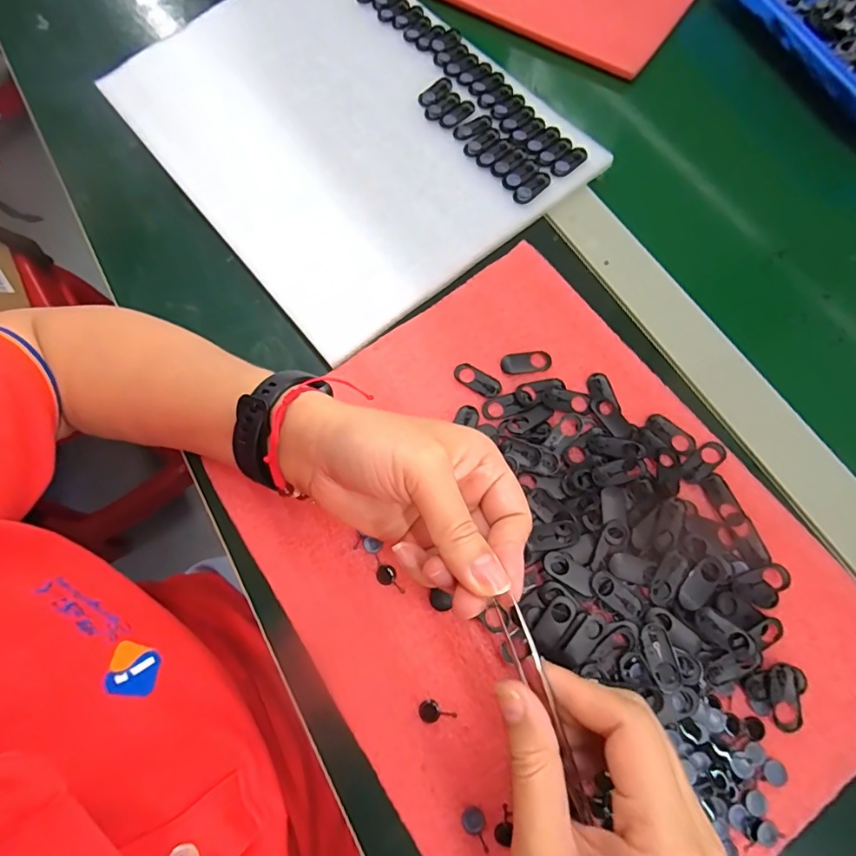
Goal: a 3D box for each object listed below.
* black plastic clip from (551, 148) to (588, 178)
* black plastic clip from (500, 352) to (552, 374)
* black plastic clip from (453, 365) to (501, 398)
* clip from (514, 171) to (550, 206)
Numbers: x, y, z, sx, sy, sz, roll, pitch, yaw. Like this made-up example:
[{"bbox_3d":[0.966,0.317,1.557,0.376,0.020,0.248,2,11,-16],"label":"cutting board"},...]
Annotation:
[{"bbox_3d":[0.103,-0.193,0.366,0.034,0.005,0.014,-41,74,-11],"label":"black plastic clip"},{"bbox_3d":[0.063,-0.042,0.321,0.032,0.004,0.014,-4,71,1],"label":"black plastic clip"},{"bbox_3d":[0.031,-0.030,0.319,0.032,0.004,0.013,29,75,11],"label":"black plastic clip"},{"bbox_3d":[0.075,-0.171,0.359,0.031,0.005,0.014,-41,74,-11],"label":"clip"}]

